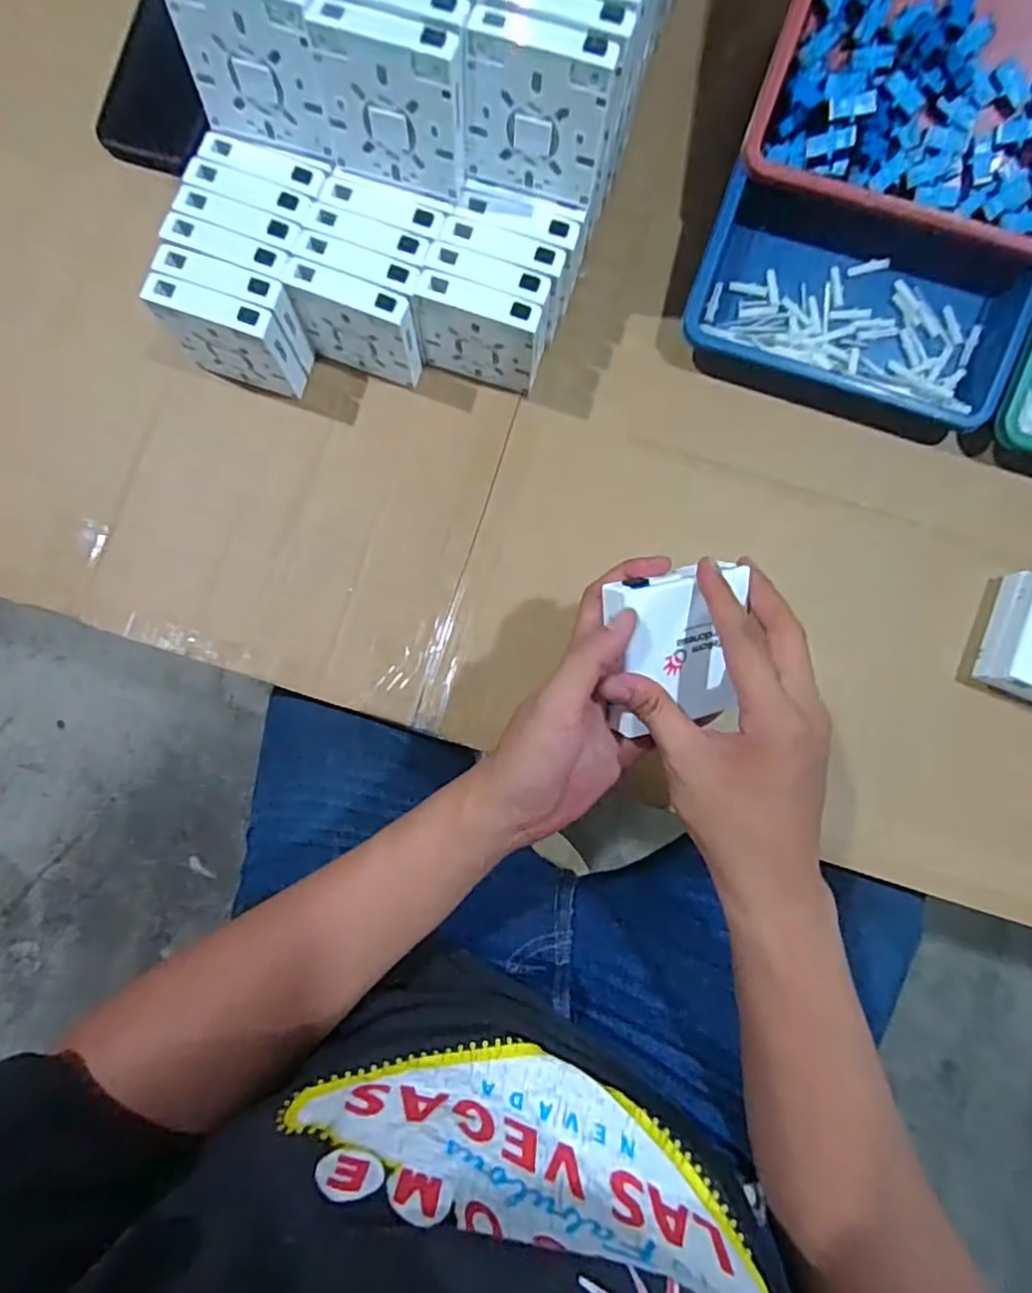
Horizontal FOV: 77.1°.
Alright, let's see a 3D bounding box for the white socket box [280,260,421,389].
[{"bbox_3d":[-0.113,-0.232,0.474,0.086,0.087,0.025,18,84,1],"label":"white socket box"}]

